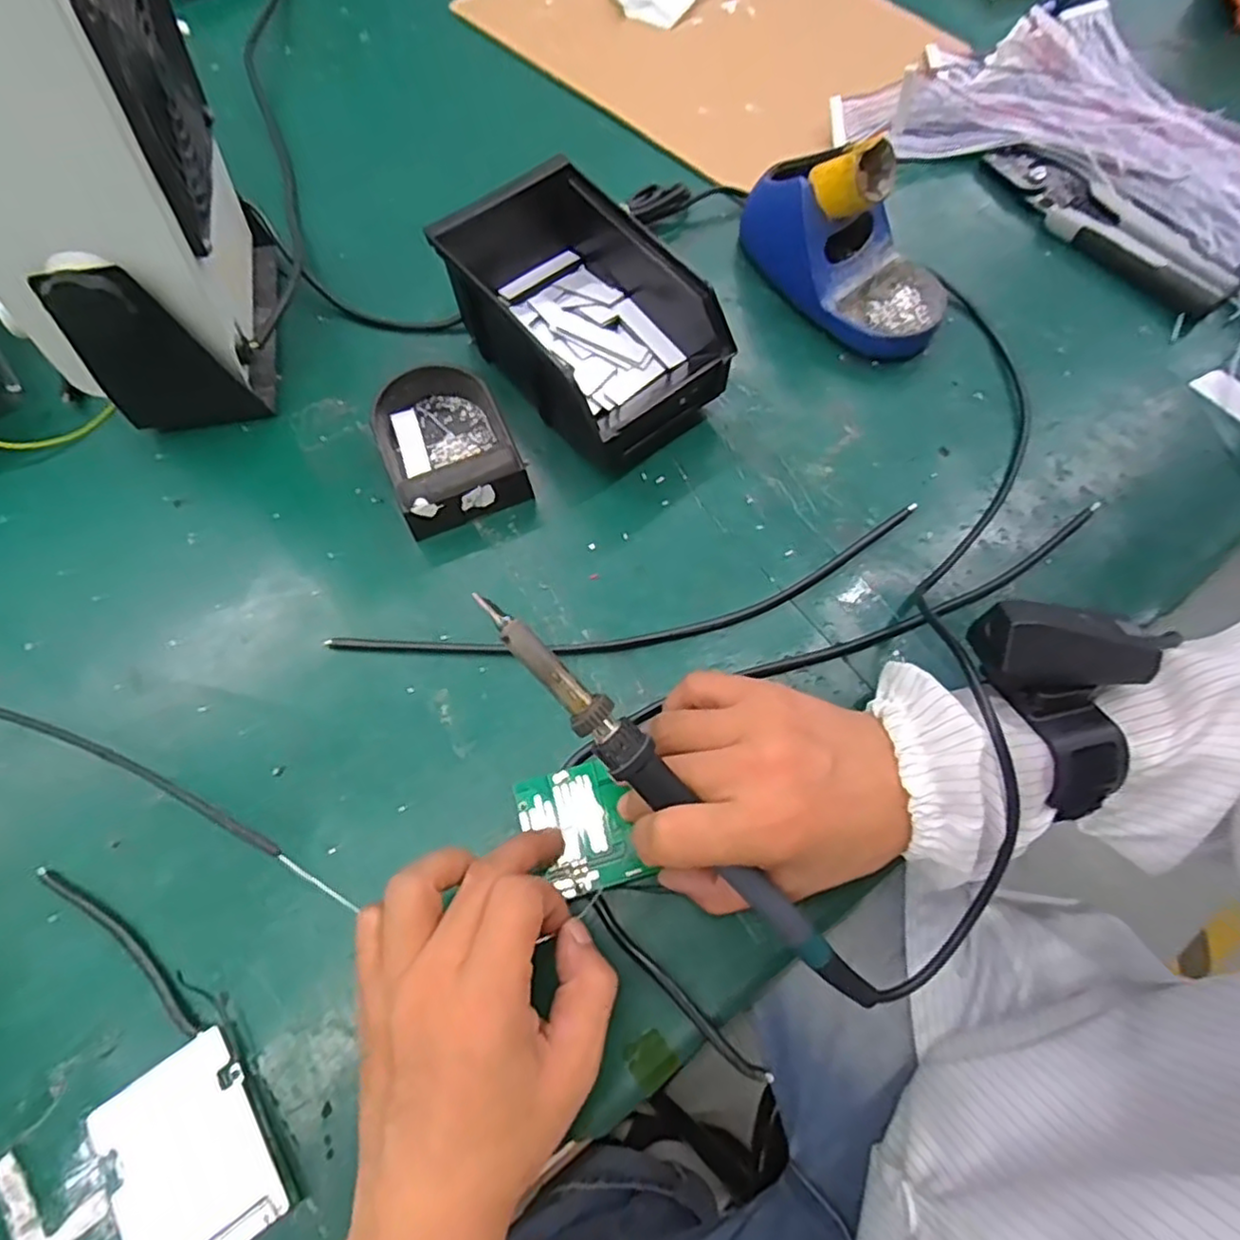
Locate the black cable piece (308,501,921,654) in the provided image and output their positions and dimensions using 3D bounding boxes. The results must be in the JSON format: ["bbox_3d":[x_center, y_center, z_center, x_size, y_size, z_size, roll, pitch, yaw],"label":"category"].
[{"bbox_3d":[0.011,-0.006,0.382,0.344,0.005,0.048,-13,70,-5],"label":"black cable piece"}]

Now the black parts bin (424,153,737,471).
[{"bbox_3d":[-0.023,-0.196,0.421,0.119,0.072,0.191,-39,74,-13],"label":"black parts bin"}]

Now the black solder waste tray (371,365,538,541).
[{"bbox_3d":[-0.108,-0.110,0.411,0.076,0.036,0.106,-22,71,-8],"label":"black solder waste tray"}]

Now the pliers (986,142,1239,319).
[{"bbox_3d":[0.350,-0.286,0.481,0.060,0.017,0.188,-39,74,-13],"label":"pliers"}]

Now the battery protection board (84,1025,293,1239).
[{"bbox_3d":[-0.185,0.232,0.288,0.061,0.017,0.081,-34,74,-12],"label":"battery protection board"}]

